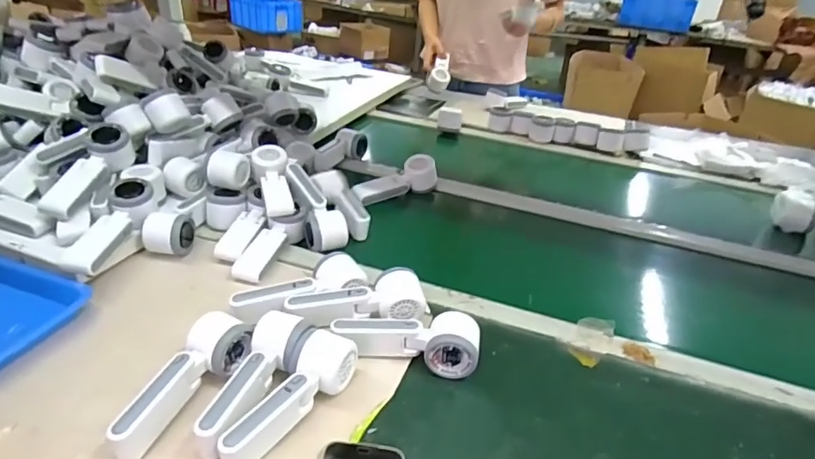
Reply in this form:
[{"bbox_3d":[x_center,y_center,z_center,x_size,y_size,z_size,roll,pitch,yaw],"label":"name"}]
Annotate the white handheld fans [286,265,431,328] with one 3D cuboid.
[{"bbox_3d":[-0.062,0.092,0.623,0.166,0.044,0.069,-8,33,-20],"label":"white handheld fans"}]

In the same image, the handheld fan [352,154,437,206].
[{"bbox_3d":[-0.026,-0.094,0.946,0.162,0.053,0.065,-16,36,-32],"label":"handheld fan"}]

